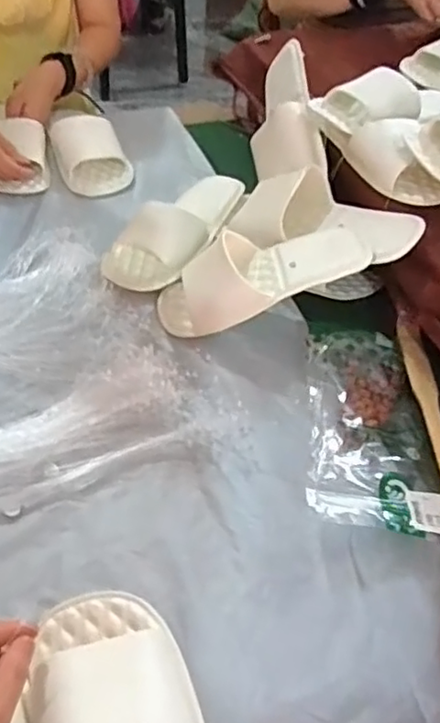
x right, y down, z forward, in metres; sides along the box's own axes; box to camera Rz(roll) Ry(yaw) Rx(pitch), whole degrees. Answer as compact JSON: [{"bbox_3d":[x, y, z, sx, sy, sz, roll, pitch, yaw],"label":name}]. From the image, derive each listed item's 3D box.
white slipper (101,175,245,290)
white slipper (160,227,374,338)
[{"bbox_3d":[-0.049,-0.169,0.779,0.096,0.057,0.217,30,53,20],"label":"white slipper"},{"bbox_3d":[0.037,-0.101,0.688,0.235,0.069,0.101,-17,50,6],"label":"white slipper"}]

